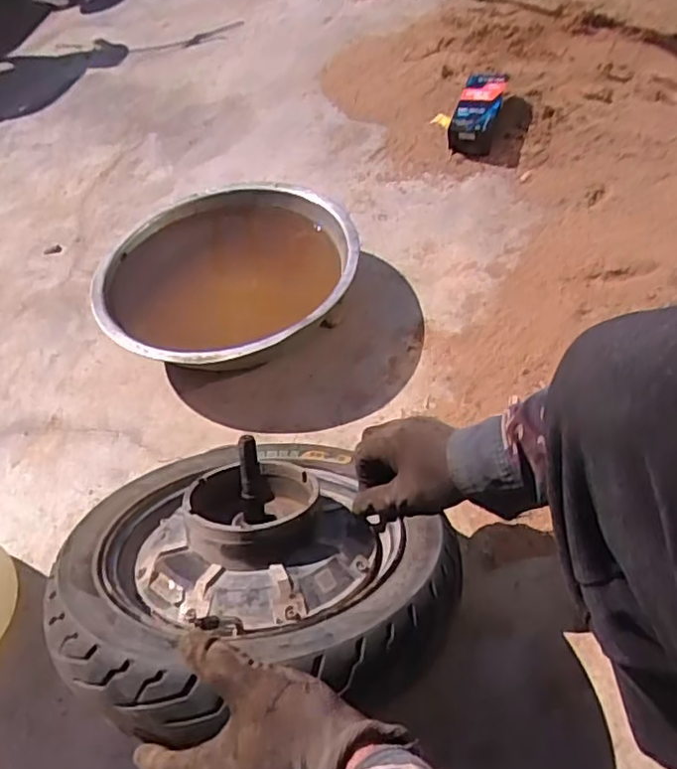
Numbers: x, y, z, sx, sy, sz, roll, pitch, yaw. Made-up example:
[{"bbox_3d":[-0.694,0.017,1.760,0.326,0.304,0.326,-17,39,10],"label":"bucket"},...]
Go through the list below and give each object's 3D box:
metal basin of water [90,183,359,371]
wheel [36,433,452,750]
[{"bbox_3d":[-0.160,-0.149,1.005,0.382,0.118,0.382,-5,48,6],"label":"metal basin of water"},{"bbox_3d":[-0.073,0.155,0.602,0.341,0.174,0.341,-3,22,1],"label":"wheel"}]

